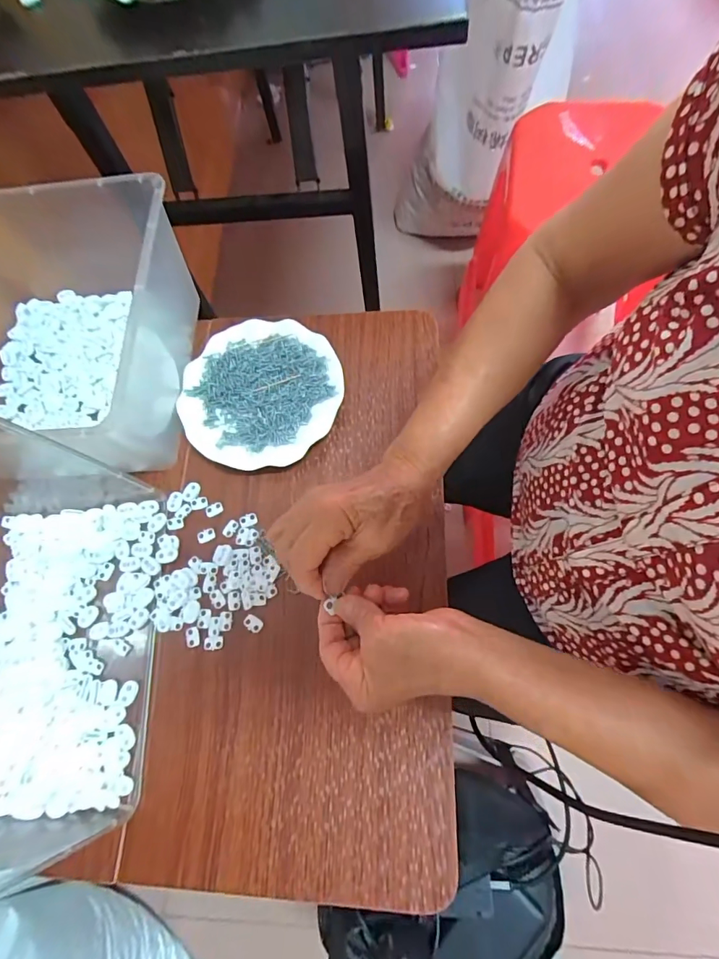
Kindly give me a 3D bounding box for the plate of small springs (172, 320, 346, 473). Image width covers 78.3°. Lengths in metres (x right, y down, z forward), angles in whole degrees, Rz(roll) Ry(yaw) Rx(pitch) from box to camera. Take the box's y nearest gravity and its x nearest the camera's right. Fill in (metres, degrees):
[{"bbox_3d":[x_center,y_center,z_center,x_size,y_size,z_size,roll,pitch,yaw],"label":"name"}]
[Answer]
[{"bbox_3d":[-0.114,-0.098,0.506,0.177,0.040,0.175,-2,70,5],"label":"plate of small springs"}]

